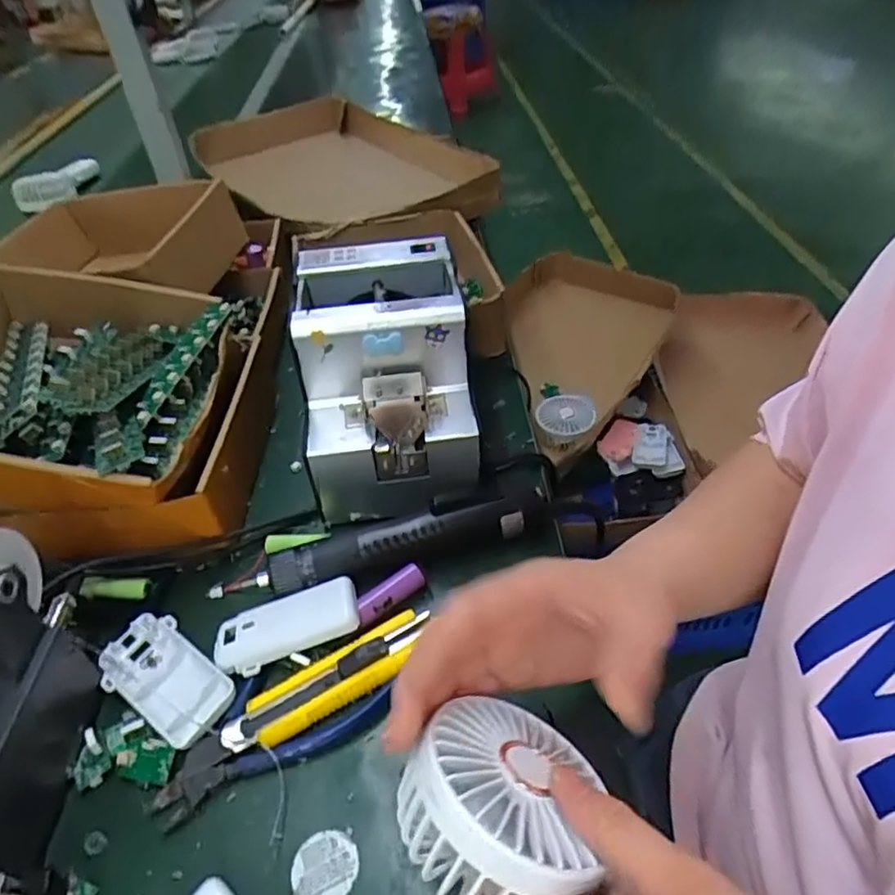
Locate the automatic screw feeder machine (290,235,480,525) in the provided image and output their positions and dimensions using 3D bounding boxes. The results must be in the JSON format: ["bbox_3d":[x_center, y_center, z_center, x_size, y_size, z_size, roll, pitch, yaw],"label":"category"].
[{"bbox_3d":[-0.046,-0.055,0.505,0.123,0.147,0.171,-6,42,-1],"label":"automatic screw feeder machine"}]

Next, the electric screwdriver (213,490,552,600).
[{"bbox_3d":[-0.042,0.062,0.445,0.229,0.029,0.032,-13,43,-9],"label":"electric screwdriver"}]

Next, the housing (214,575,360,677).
[{"bbox_3d":[-0.103,0.114,0.411,0.092,0.012,0.044,-16,43,-12],"label":"housing"}]

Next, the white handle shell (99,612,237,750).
[{"bbox_3d":[-0.177,0.144,0.400,0.099,0.016,0.051,21,48,26],"label":"white handle shell"}]

